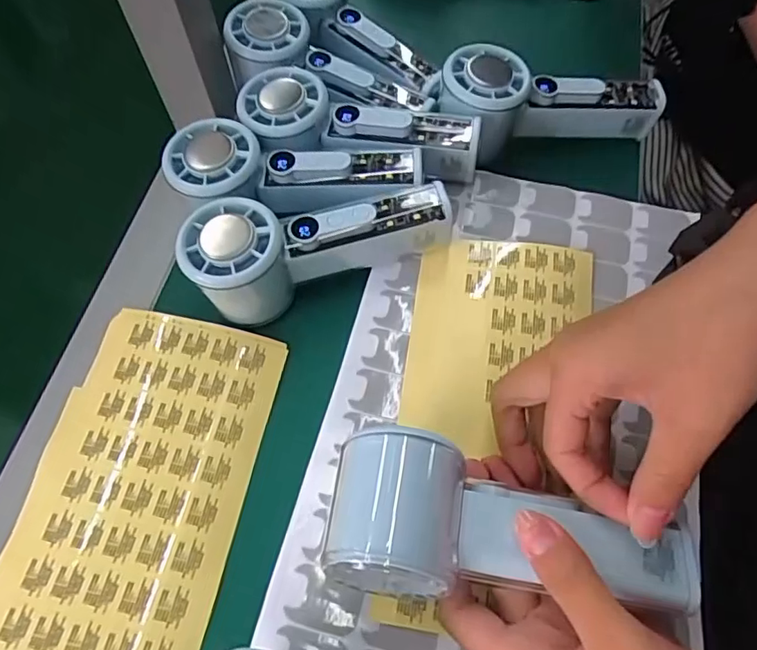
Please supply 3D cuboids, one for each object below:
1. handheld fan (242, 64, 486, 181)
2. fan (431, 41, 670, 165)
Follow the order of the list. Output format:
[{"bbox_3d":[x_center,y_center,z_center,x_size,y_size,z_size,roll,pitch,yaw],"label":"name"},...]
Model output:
[{"bbox_3d":[-0.013,-0.124,0.351,0.152,0.041,0.057,10,65,6],"label":"handheld fan"},{"bbox_3d":[0.118,-0.147,0.378,0.153,0.048,0.061,1,63,-13],"label":"fan"}]

